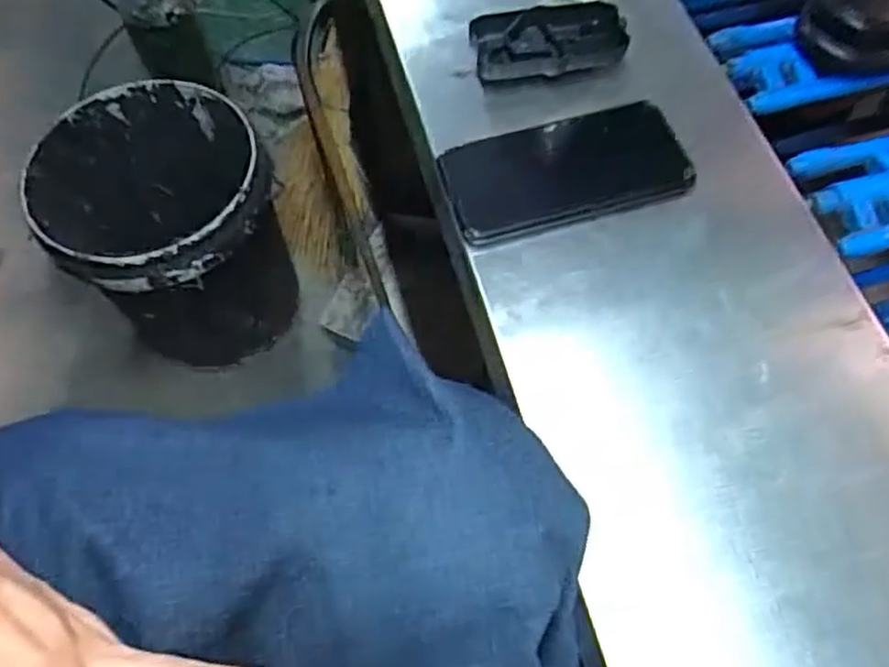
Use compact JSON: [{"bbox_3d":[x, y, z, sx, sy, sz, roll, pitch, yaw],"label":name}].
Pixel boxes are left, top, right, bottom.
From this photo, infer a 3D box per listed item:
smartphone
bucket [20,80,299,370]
[{"bbox_3d":[0.082,-0.111,0.480,0.159,0.018,0.078,-15,64,-8],"label":"smartphone"},{"bbox_3d":[-0.398,-0.166,1.043,0.290,0.286,0.324,-23,65,-12],"label":"bucket"}]

